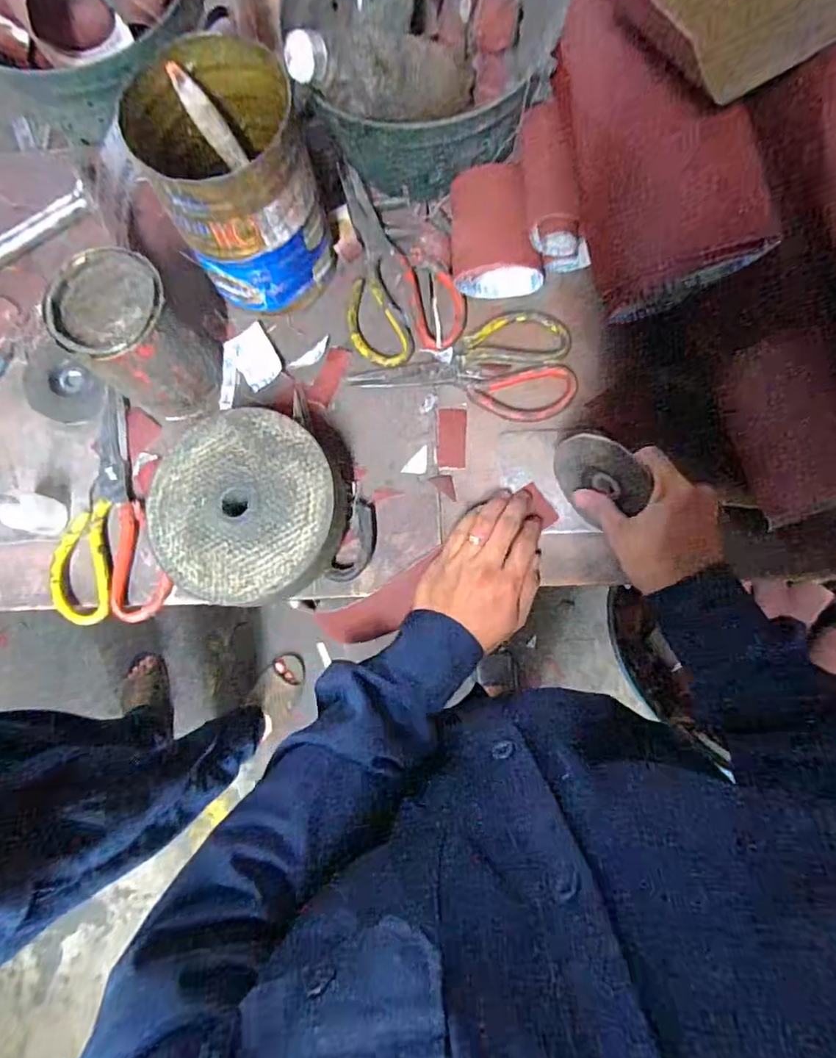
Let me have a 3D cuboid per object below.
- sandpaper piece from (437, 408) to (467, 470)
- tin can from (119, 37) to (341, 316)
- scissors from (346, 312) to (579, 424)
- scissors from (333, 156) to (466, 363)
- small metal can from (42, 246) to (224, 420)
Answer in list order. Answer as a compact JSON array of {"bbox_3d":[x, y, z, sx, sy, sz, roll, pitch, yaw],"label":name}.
[{"bbox_3d":[0.032,-0.085,0.516,0.026,0.004,0.058,1,84,1],"label":"sandpaper piece"},{"bbox_3d":[-0.152,-0.287,0.470,0.122,0.150,0.139,-26,80,-2],"label":"tin can"},{"bbox_3d":[0.042,-0.148,0.522,0.207,0.008,0.103,-6,80,2],"label":"scissors"},{"bbox_3d":[-0.028,-0.261,0.535,0.108,0.016,0.202,-17,80,0],"label":"scissors"},{"bbox_3d":[-0.240,-0.164,0.479,0.105,0.109,0.095,44,85,9],"label":"small metal can"}]

